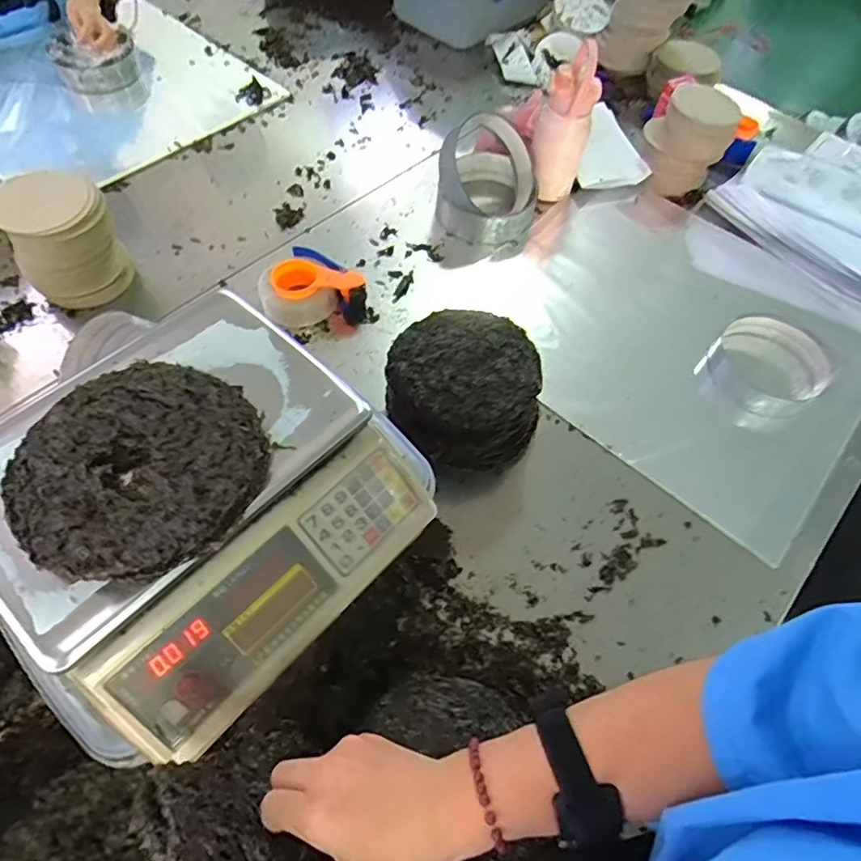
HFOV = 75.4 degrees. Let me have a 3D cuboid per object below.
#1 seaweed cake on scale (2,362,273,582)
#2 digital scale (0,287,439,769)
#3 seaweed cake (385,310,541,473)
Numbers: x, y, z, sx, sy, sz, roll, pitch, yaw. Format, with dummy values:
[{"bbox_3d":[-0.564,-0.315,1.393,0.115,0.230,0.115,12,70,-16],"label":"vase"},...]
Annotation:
[{"bbox_3d":[-0.242,0.026,0.470,0.194,0.021,0.191,2,59,-3],"label":"seaweed cake on scale"},{"bbox_3d":[-0.217,0.065,0.524,0.319,0.104,0.368,39,64,18],"label":"digital scale"},{"bbox_3d":[0.053,-0.057,0.818,0.220,0.136,0.191,19,60,7],"label":"seaweed cake"}]

